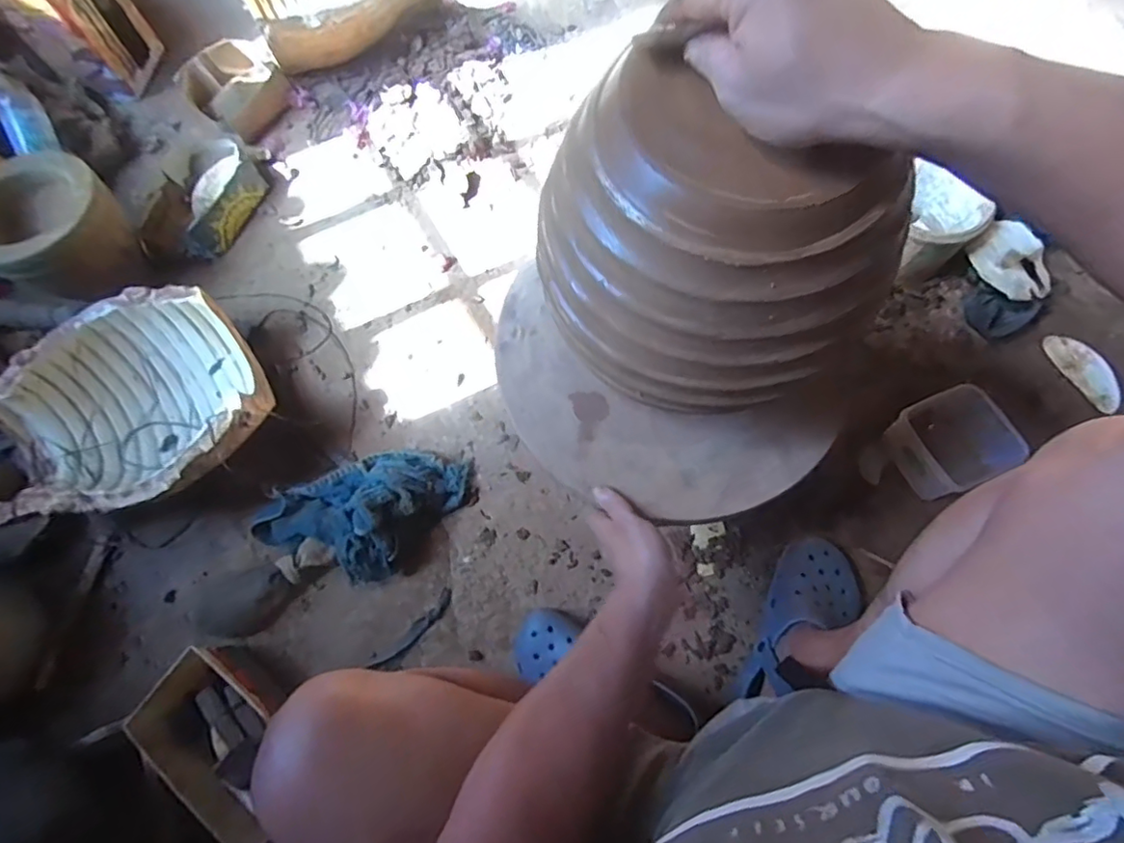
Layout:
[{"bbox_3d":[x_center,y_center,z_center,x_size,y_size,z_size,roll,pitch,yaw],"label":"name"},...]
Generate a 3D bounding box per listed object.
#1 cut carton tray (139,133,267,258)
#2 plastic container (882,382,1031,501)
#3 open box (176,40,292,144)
[{"bbox_3d":[-0.673,-0.416,1.073,0.173,0.058,0.277,28,73,12],"label":"cut carton tray"},{"bbox_3d":[0.572,0.032,0.831,0.134,0.094,0.139,-25,71,-7],"label":"plastic container"},{"bbox_3d":[-0.654,-0.678,1.153,0.192,0.068,0.179,36,75,14],"label":"open box"}]

